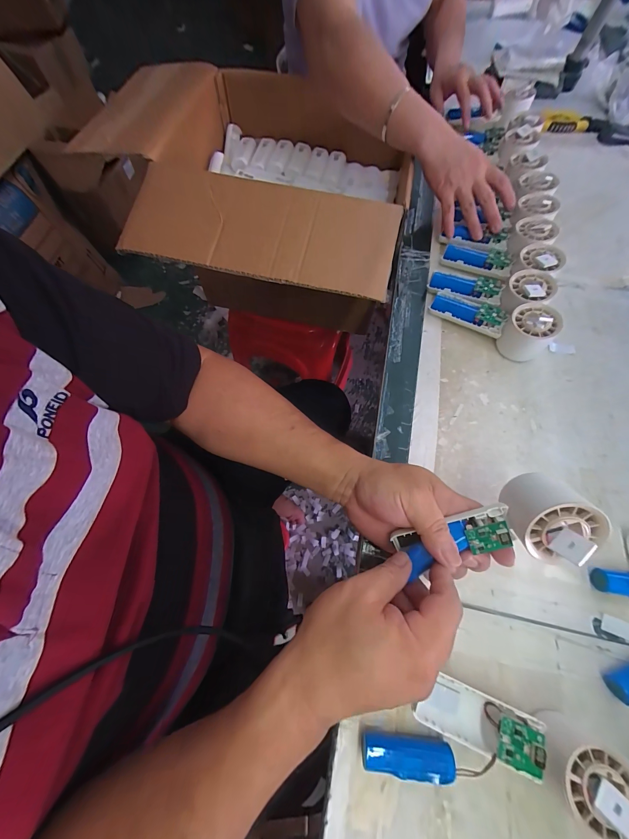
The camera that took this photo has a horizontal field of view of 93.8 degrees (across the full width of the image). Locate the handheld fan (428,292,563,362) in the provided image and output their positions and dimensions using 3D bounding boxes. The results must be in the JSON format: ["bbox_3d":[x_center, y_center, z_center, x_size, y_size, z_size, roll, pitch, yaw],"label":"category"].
[{"bbox_3d":[0.240,-0.141,0.398,0.155,0.057,0.061,36,73,14],"label":"handheld fan"}]

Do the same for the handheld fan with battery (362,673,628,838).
[{"bbox_3d":[0.141,0.266,0.242,0.195,0.052,0.068,-3,67,14],"label":"handheld fan with battery"}]

